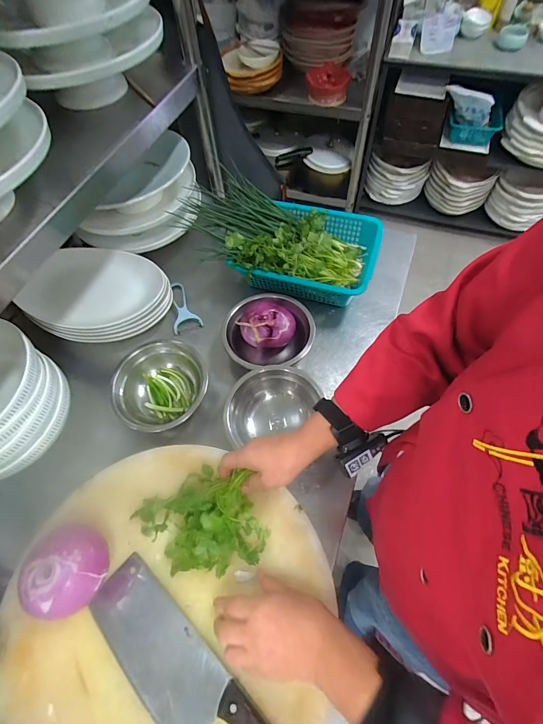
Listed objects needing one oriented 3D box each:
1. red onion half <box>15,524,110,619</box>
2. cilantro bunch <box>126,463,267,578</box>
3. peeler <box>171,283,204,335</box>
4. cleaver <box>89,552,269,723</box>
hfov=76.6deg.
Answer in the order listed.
[{"bbox_3d":[-0.243,0.256,0.419,0.082,0.079,0.084,-1,61,2],"label":"red onion half"},{"bbox_3d":[-0.098,0.207,0.439,0.161,0.082,0.124,-20,62,-8],"label":"cilantro bunch"},{"bbox_3d":[-0.194,-0.126,0.757,0.061,0.020,0.133,-16,61,-6],"label":"peeler"},{"bbox_3d":[-0.097,0.362,0.382,0.298,0.027,0.087,37,69,20],"label":"cleaver"}]

